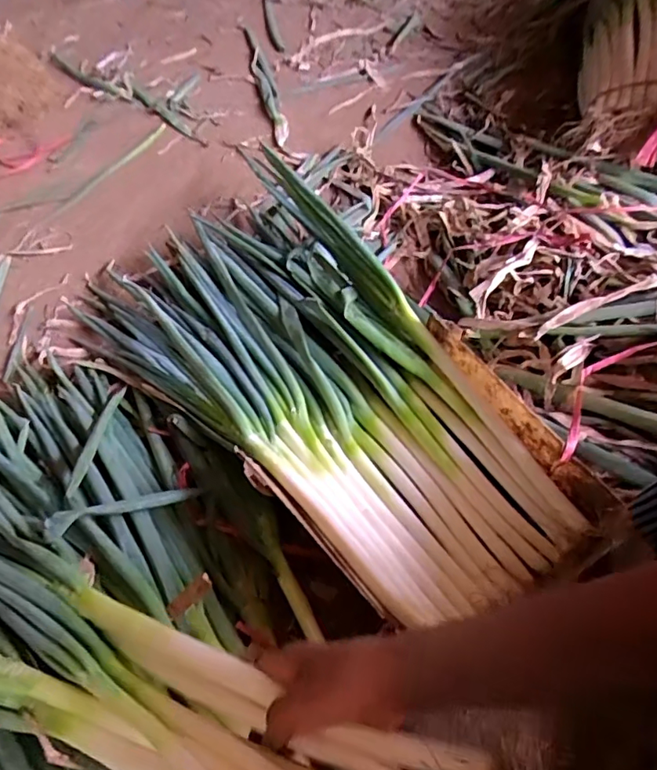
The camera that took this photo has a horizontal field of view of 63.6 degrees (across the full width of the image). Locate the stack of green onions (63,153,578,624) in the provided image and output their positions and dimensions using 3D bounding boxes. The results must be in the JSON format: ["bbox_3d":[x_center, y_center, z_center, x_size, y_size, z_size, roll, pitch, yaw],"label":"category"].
[{"bbox_3d":[-0.069,-0.018,0.802,0.426,0.141,0.852,-29,58,-15],"label":"stack of green onions"}]

